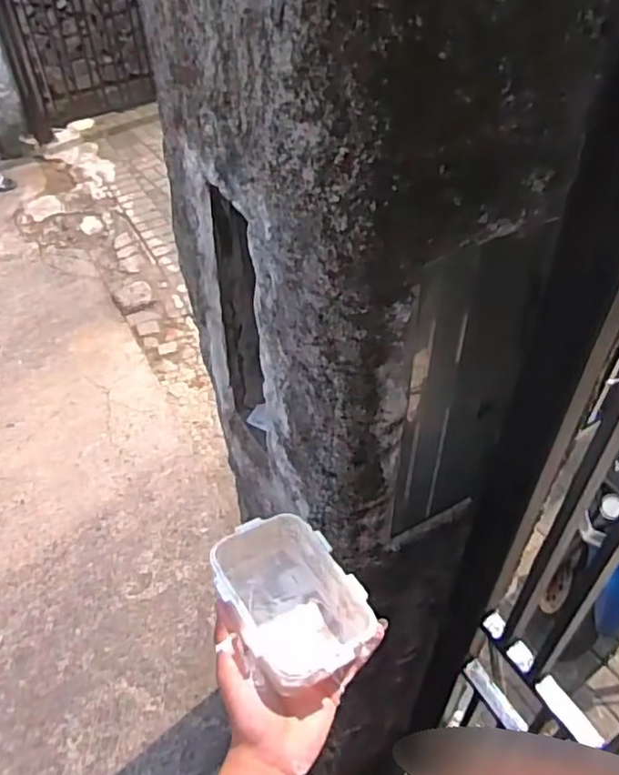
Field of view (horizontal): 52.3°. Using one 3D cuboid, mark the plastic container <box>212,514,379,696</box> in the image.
[{"bbox_3d":[-0.018,0.181,0.539,0.102,0.057,0.148,-24,50,-21],"label":"plastic container"}]

